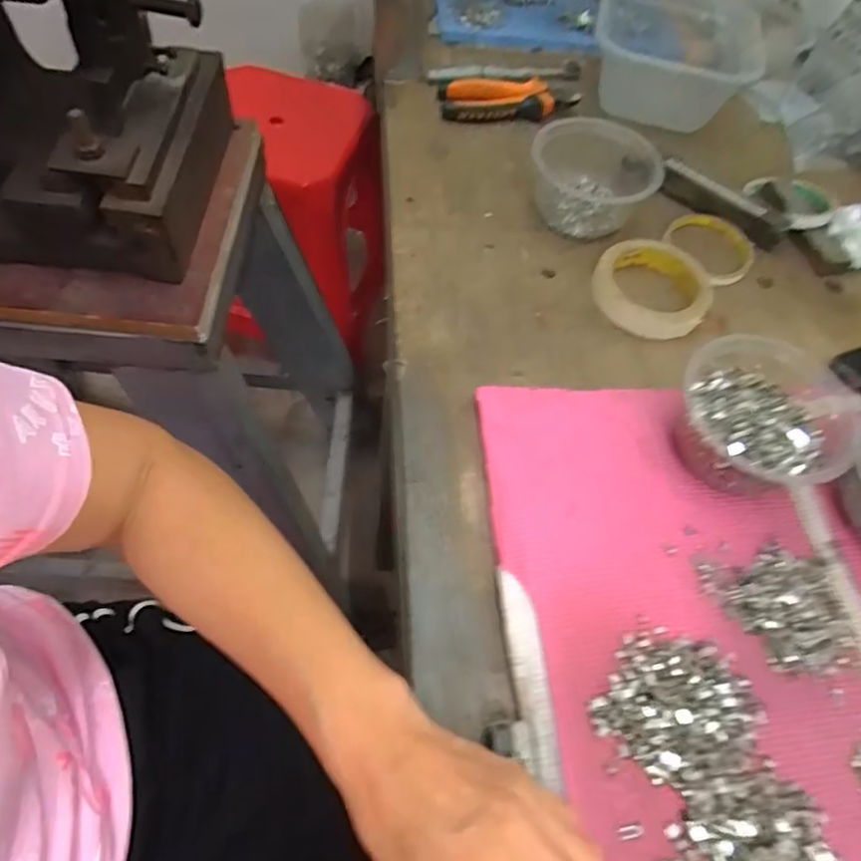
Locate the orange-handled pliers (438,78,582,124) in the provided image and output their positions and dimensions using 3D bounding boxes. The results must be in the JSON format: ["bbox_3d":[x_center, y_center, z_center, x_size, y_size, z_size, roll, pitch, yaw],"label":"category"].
[{"bbox_3d":[0.084,-0.352,0.679,0.146,0.024,0.058,-1,58,-8],"label":"orange-handled pliers"}]

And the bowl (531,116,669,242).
[{"bbox_3d":[0.152,-0.242,0.596,0.112,0.062,0.118,3,58,-5],"label":"bowl"}]

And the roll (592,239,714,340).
[{"bbox_3d":[0.193,-0.126,0.552,0.097,0.018,0.108,24,58,8],"label":"roll"}]

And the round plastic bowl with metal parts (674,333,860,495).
[{"bbox_3d":[0.232,-0.004,0.448,0.114,0.062,0.107,3,58,-5],"label":"round plastic bowl with metal parts"}]

